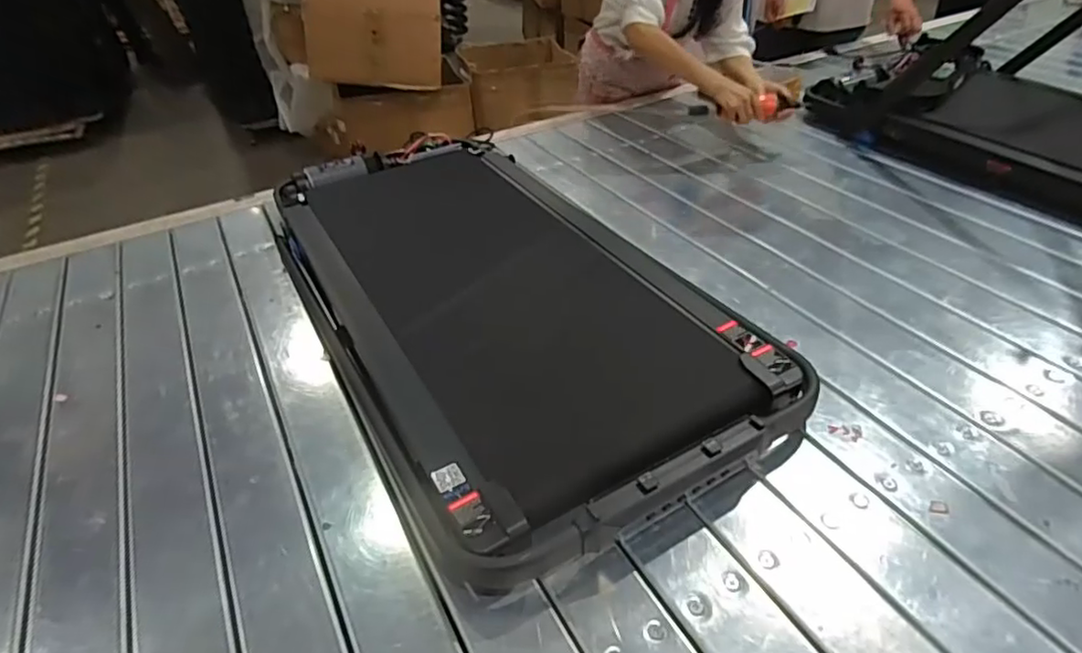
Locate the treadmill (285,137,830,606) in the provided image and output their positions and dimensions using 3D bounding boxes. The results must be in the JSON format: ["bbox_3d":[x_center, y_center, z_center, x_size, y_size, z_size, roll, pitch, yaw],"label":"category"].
[{"bbox_3d":[-0.112,-0.089,1.079,0.518,0.105,1.093,-20,40,-20],"label":"treadmill"}]

